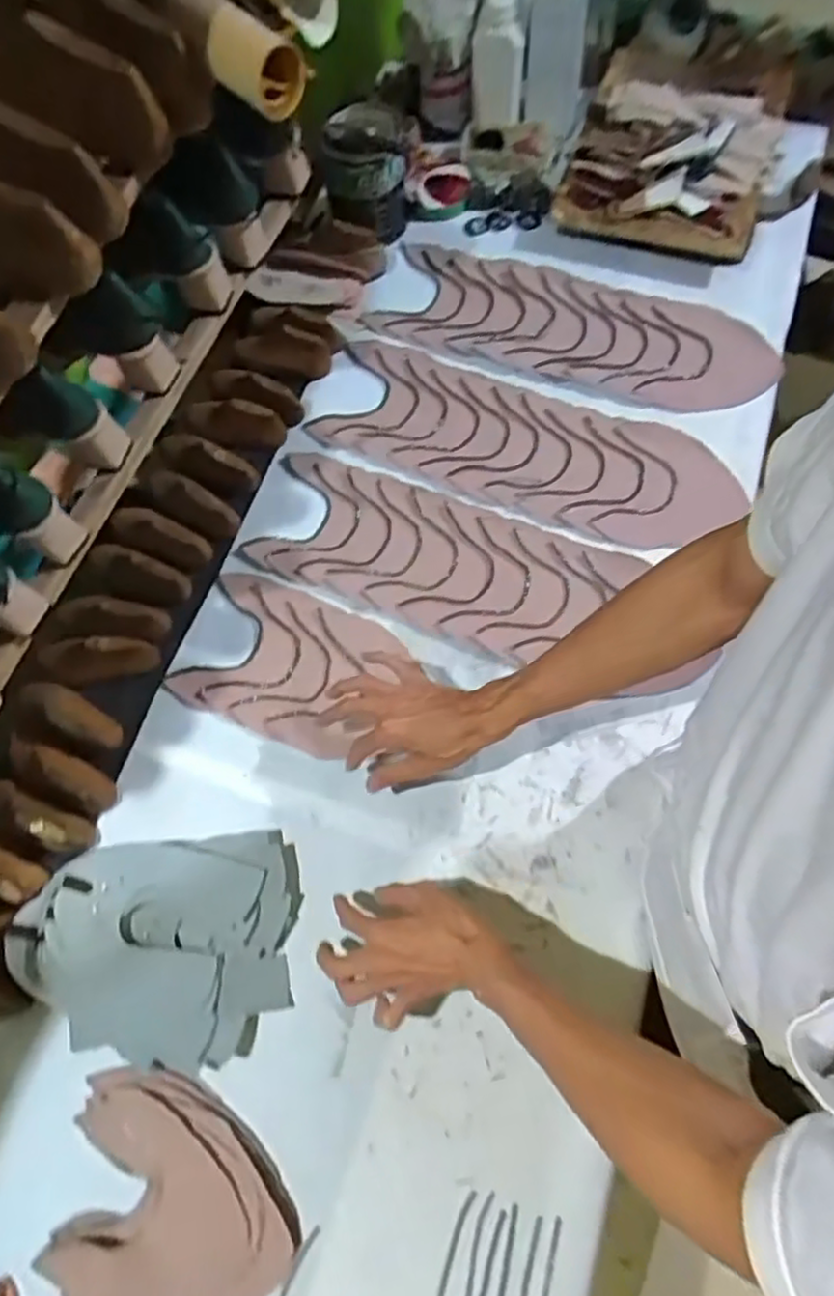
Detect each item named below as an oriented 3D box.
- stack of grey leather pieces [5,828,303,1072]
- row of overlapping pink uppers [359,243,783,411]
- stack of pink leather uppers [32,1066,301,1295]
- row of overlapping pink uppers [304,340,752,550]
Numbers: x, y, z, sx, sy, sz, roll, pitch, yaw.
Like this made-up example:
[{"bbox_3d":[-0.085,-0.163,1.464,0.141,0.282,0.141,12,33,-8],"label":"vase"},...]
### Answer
[{"bbox_3d":[-0.242,0.284,0.647,0.251,0.082,0.201,-8,70,0],"label":"stack of grey leather pieces"},{"bbox_3d":[0.205,-0.416,0.902,0.496,0.021,0.172,18,72,8],"label":"row of overlapping pink uppers"},{"bbox_3d":[-0.233,0.486,0.612,0.206,0.015,0.211,-27,72,-7],"label":"stack of pink leather uppers"},{"bbox_3d":[0.134,-0.250,0.854,0.500,0.011,0.181,17,72,8],"label":"row of overlapping pink uppers"}]

